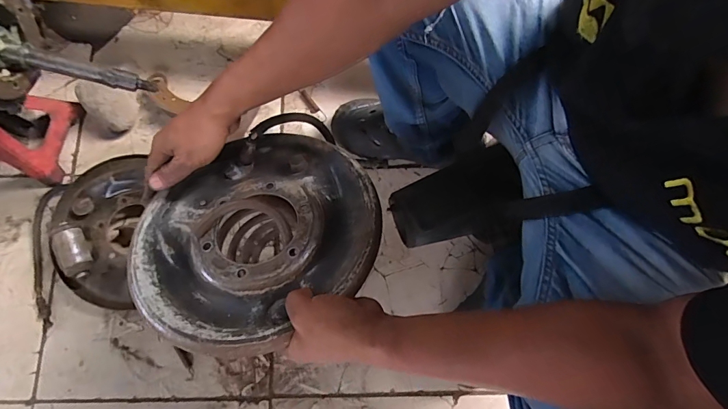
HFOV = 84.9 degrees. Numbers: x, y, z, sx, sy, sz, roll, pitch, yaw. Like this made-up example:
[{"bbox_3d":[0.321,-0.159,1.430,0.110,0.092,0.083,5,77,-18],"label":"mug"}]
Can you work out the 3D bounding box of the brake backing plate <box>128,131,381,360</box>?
[{"bbox_3d":[-0.122,0.028,0.448,0.275,0.080,0.268,-40,60,-20],"label":"brake backing plate"}]

